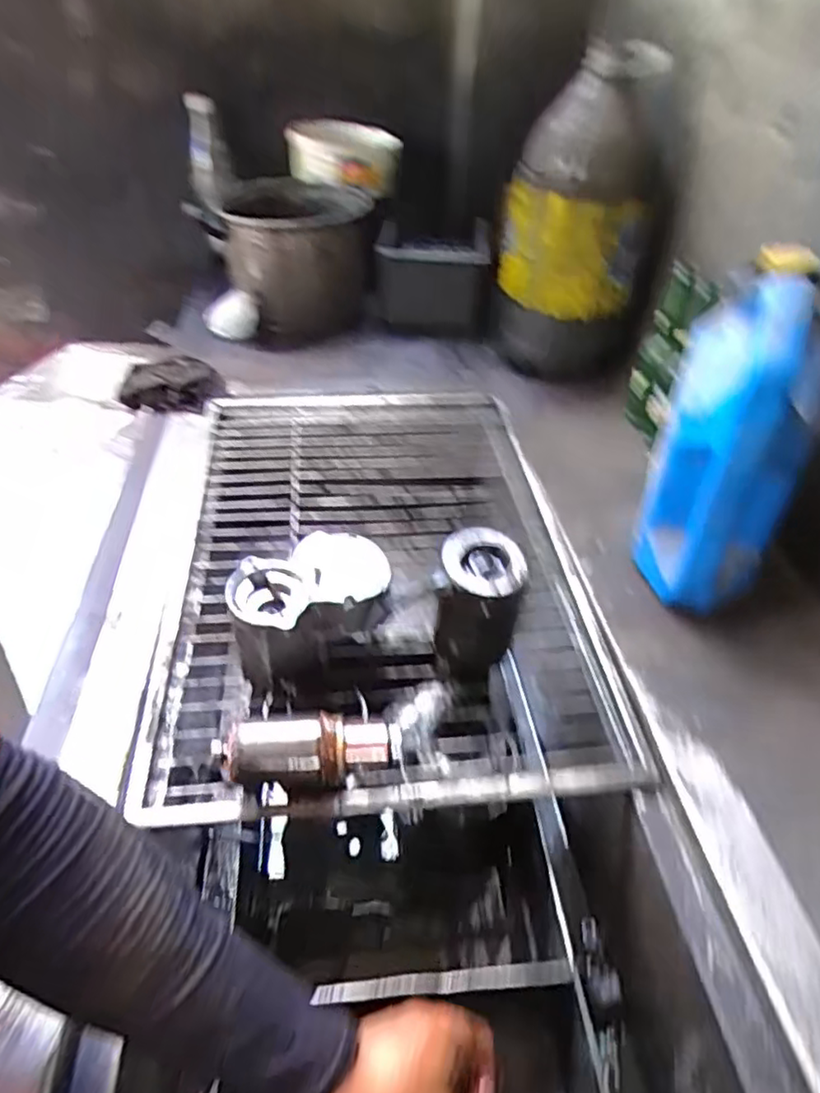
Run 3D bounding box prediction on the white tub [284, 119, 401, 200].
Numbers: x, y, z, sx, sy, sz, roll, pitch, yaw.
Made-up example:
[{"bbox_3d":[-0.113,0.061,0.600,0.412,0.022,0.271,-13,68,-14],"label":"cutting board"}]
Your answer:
[{"bbox_3d":[-0.126,-0.727,1.192,0.185,0.095,0.136,19,43,17],"label":"white tub"}]

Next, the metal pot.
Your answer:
[{"bbox_3d":[-0.195,-0.492,1.128,0.240,0.198,0.278,4,41,0],"label":"metal pot"}]

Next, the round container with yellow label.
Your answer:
[{"bbox_3d":[0.235,-0.428,0.915,0.211,0.434,0.176,9,41,7],"label":"round container with yellow label"}]

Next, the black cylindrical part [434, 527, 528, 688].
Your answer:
[{"bbox_3d":[0.062,0.057,0.592,0.071,0.128,0.069,2,41,-2],"label":"black cylindrical part"}]

